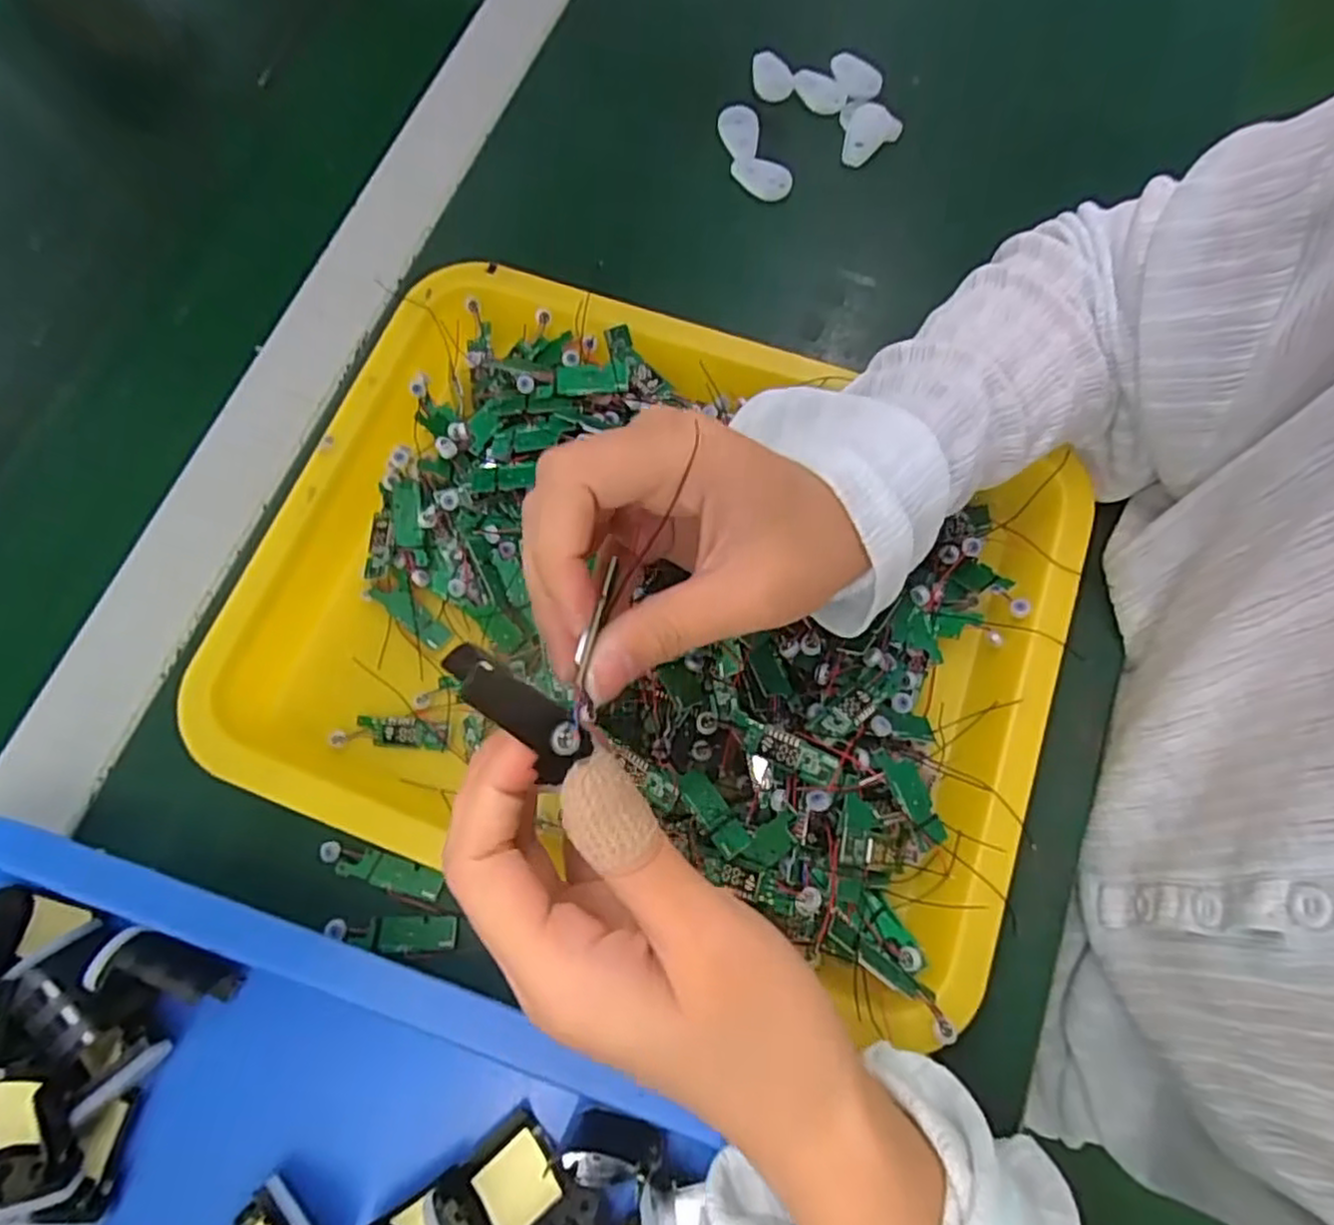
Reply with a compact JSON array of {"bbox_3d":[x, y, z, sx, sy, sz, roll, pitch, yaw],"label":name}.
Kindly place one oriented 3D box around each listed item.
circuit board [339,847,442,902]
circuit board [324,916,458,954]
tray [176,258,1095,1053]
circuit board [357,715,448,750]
[{"bbox_3d":[-0.113,0.107,0.296,0.042,0.005,0.012,13,73,6],"label":"circuit board"},{"bbox_3d":[-0.112,0.130,0.288,0.052,0.004,0.013,-1,72,1],"label":"circuit board"},{"bbox_3d":[-0.008,-0.010,0.304,0.328,0.043,0.255,19,74,7],"label":"tray"},{"bbox_3d":[-0.115,0.050,0.306,0.041,0.004,0.013,5,73,3],"label":"circuit board"}]

